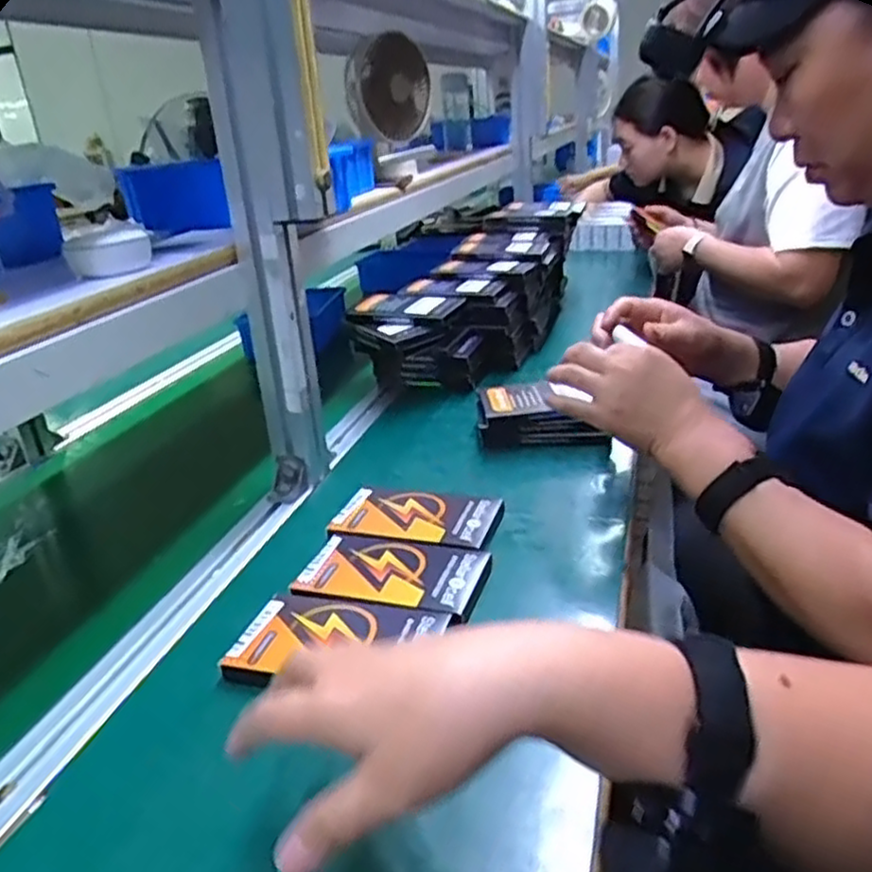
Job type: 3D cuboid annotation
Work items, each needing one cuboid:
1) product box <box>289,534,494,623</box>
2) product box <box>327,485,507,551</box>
[{"bbox_3d":[-0.032,0.109,0.555,0.137,0.022,0.078,1,25,18],"label":"product box"},{"bbox_3d":[-0.017,0.072,0.625,0.136,0.015,0.079,2,26,20],"label":"product box"}]

